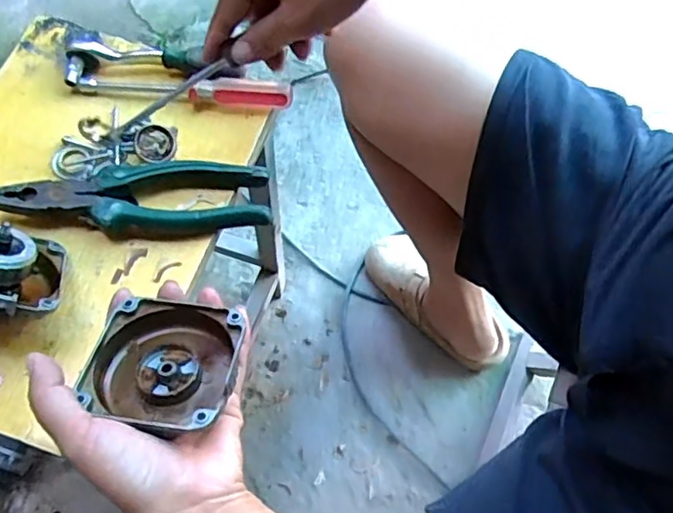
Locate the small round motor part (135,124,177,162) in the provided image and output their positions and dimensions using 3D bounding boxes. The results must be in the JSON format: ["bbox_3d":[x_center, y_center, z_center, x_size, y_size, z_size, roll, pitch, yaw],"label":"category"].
[{"bbox_3d":[-0.148,-0.093,0.487,0.030,0.013,0.029,-1,66,2],"label":"small round motor part"}]

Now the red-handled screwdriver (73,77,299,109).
[{"bbox_3d":[-0.125,-0.141,0.496,0.176,0.020,0.016,6,67,6],"label":"red-handled screwdriver"}]

